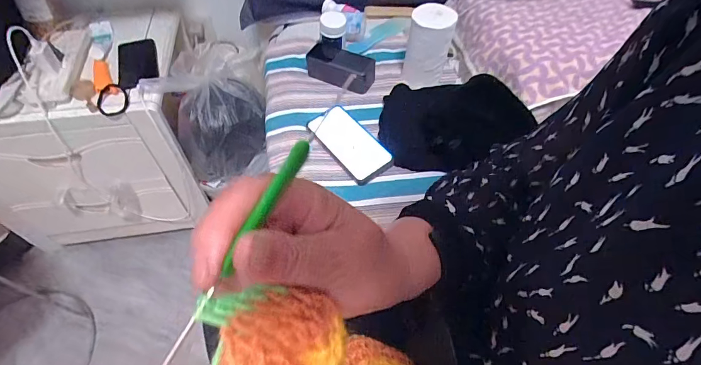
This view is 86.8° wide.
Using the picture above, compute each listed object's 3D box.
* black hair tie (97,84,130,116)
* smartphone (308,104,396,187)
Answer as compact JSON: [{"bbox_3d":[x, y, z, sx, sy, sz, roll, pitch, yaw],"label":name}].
[{"bbox_3d":[-0.508,-0.178,0.790,0.063,0.020,0.079,-34,60,-17],"label":"black hair tie"},{"bbox_3d":[-0.003,-0.074,0.644,0.081,0.011,0.173,-29,61,-21],"label":"smartphone"}]

